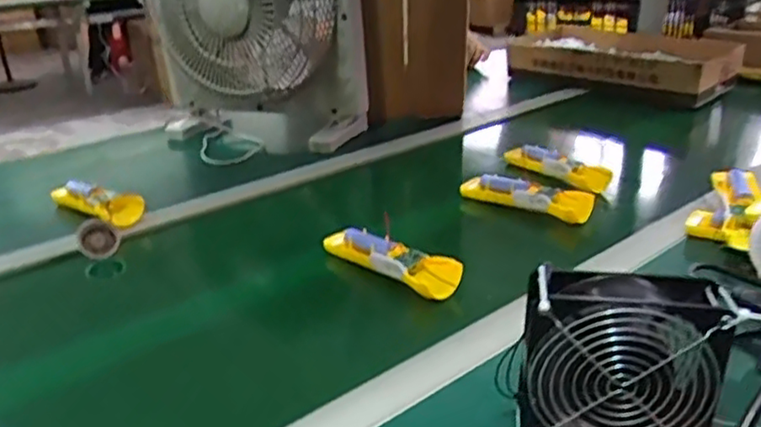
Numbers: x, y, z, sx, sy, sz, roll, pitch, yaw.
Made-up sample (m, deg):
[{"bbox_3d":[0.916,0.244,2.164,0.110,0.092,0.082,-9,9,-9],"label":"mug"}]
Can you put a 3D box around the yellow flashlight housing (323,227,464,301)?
[{"bbox_3d":[0.010,0.047,0.684,0.170,0.030,0.040,20,32,38],"label":"yellow flashlight housing"}]

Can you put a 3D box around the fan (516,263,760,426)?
[{"bbox_3d":[0.158,0.102,0.439,0.123,0.128,0.044,4,25,11],"label":"fan"}]

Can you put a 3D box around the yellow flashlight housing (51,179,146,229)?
[{"bbox_3d":[-0.355,-0.017,0.832,0.170,0.033,0.053,19,31,36],"label":"yellow flashlight housing"}]

